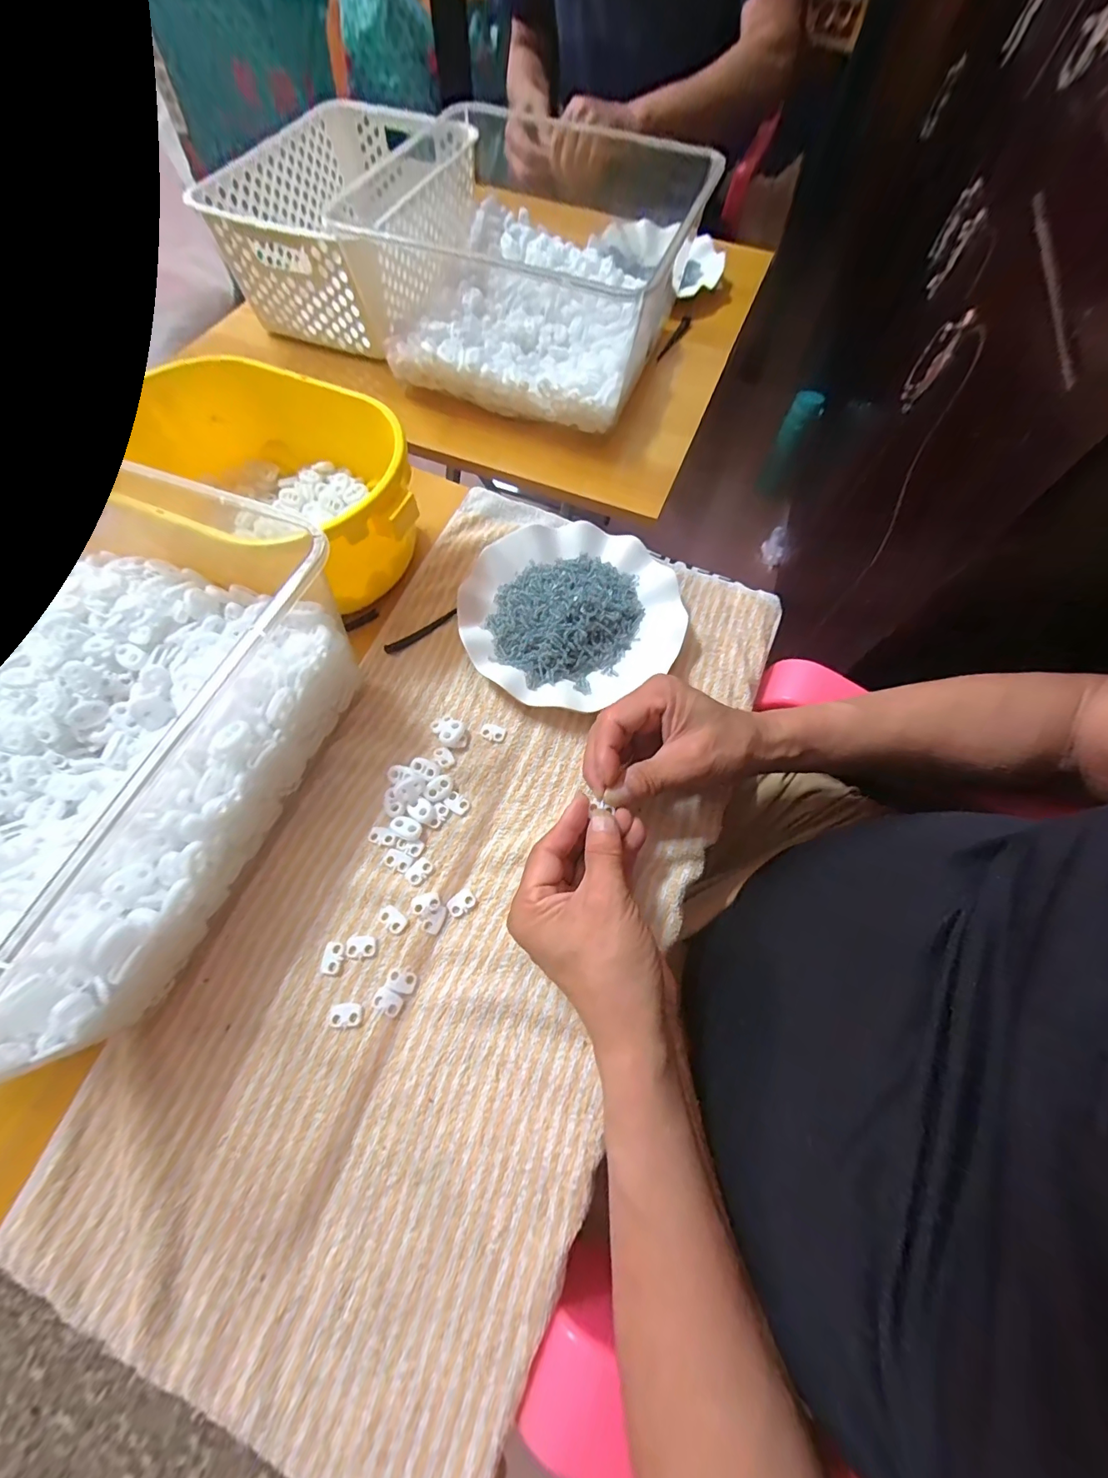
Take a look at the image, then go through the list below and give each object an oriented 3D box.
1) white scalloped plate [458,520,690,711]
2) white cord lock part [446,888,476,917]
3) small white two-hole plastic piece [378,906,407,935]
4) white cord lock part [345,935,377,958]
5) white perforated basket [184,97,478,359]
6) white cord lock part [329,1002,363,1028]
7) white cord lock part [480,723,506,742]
[{"bbox_3d":[0.013,-0.110,0.399,0.181,0.029,0.171,1,66,-2],"label":"white scalloped plate"},{"bbox_3d":[-0.062,0.109,0.312,0.018,0.004,0.013,-39,73,-17],"label":"white cord lock part"},{"bbox_3d":[-0.106,0.118,0.307,0.020,0.004,0.012,38,70,14],"label":"small white two-hole plastic piece"},{"bbox_3d":[-0.124,0.133,0.301,0.019,0.004,0.013,0,66,-2],"label":"white cord lock part"},{"bbox_3d":[-0.231,-0.612,0.565,0.230,0.107,0.322,18,66,5],"label":"white perforated basket"},{"bbox_3d":[-0.127,0.168,0.285,0.020,0.004,0.013,-2,66,-3],"label":"white cord lock part"},{"bbox_3d":[-0.047,-0.006,0.362,0.019,0.004,0.013,21,67,6],"label":"white cord lock part"}]

